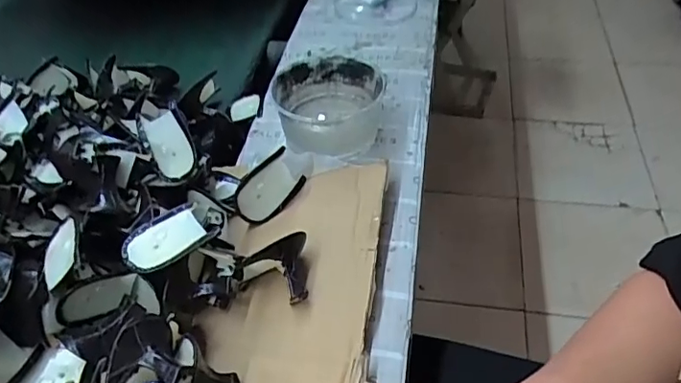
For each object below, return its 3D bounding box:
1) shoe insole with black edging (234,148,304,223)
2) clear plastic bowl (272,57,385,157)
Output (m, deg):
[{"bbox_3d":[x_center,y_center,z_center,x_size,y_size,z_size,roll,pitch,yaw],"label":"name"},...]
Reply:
[{"bbox_3d":[-0.065,-0.003,0.496,0.068,0.046,0.010,-45,33,-19],"label":"shoe insole with black edging"},{"bbox_3d":[-0.013,-0.087,0.559,0.108,0.049,0.107,-2,45,2],"label":"clear plastic bowl"}]

